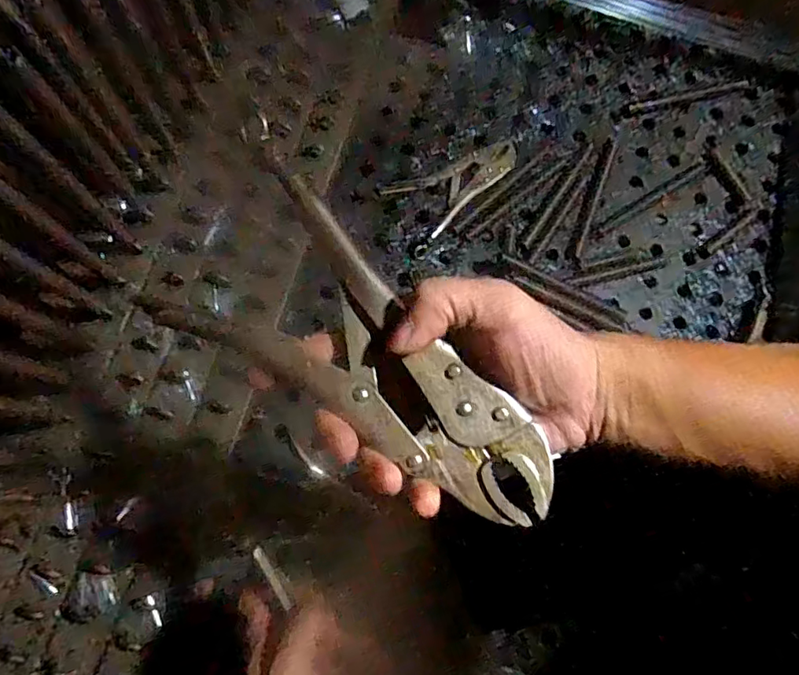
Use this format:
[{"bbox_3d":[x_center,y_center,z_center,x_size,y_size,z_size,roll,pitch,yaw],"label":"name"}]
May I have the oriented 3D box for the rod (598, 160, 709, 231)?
[{"bbox_3d":[0.394,-0.219,0.853,0.207,0.009,0.020,-31,81,-10],"label":"rod"}]

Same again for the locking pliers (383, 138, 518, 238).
[{"bbox_3d":[0.085,-0.242,0.819,0.196,0.015,0.097,-43,83,-12],"label":"locking pliers"}]

